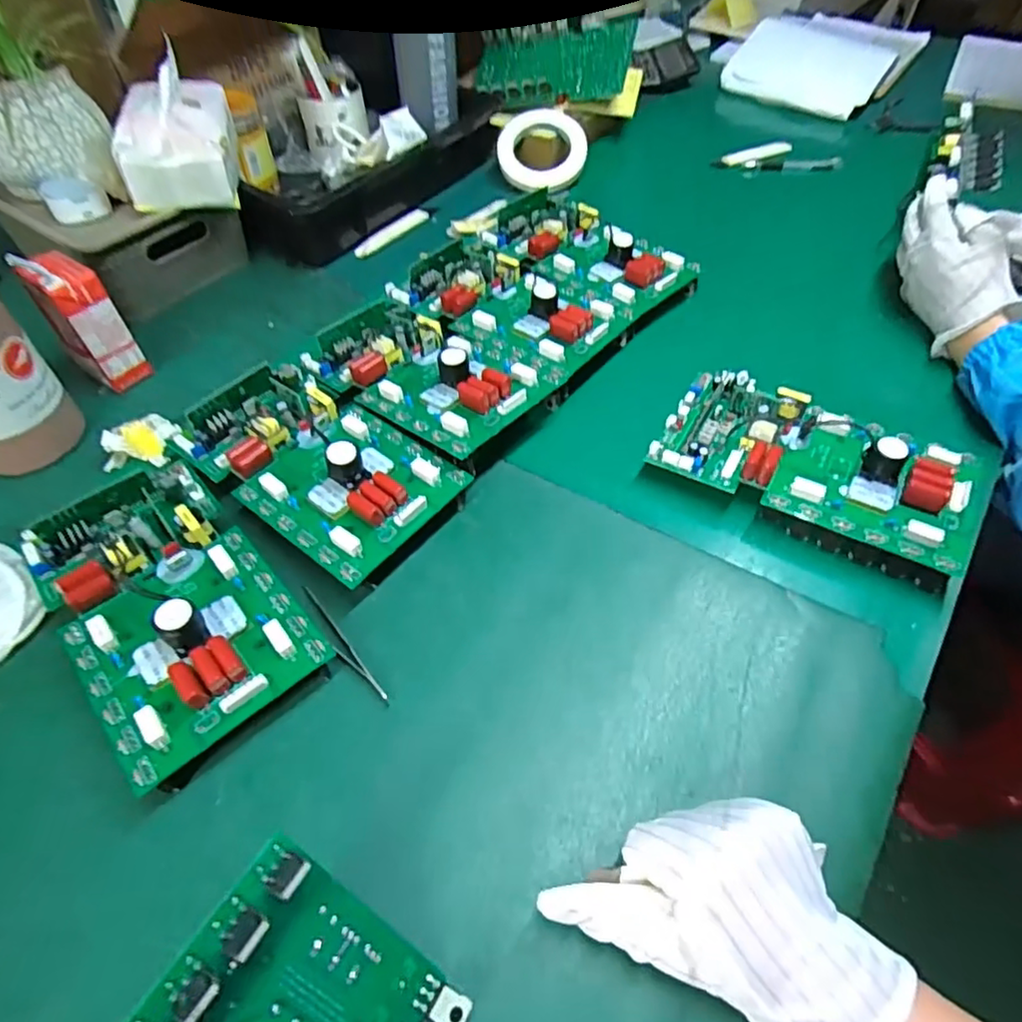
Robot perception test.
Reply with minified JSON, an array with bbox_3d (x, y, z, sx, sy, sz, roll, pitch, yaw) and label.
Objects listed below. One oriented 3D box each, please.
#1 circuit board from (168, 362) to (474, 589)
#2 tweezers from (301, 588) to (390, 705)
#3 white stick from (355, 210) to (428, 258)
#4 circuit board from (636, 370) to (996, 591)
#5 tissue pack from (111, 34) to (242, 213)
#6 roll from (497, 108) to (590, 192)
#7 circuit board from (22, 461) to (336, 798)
[{"bbox_3d":[-0.153,-0.040,0.491,0.214,0.046,0.127,33,59,23],"label":"circuit board"},{"bbox_3d":[-0.113,0.091,0.416,0.011,0.011,0.099,-33,60,-22],"label":"tweezers"},{"bbox_3d":[-0.145,-0.340,0.766,0.013,0.017,0.120,32,59,23],"label":"white stick"},{"bbox_3d":[0.237,-0.038,0.490,0.231,0.048,0.120,24,56,18],"label":"circuit board"},{"bbox_3d":[-0.332,-0.378,0.623,0.099,0.089,0.141,-6,53,-4],"label":"tissue pack"},{"bbox_3d":[0.041,-0.472,0.810,0.112,0.012,0.119,0,80,2],"label":"roll"},{"bbox_3d":[-0.227,0.061,0.415,0.127,0.049,0.212,-36,60,-24],"label":"circuit board"}]

